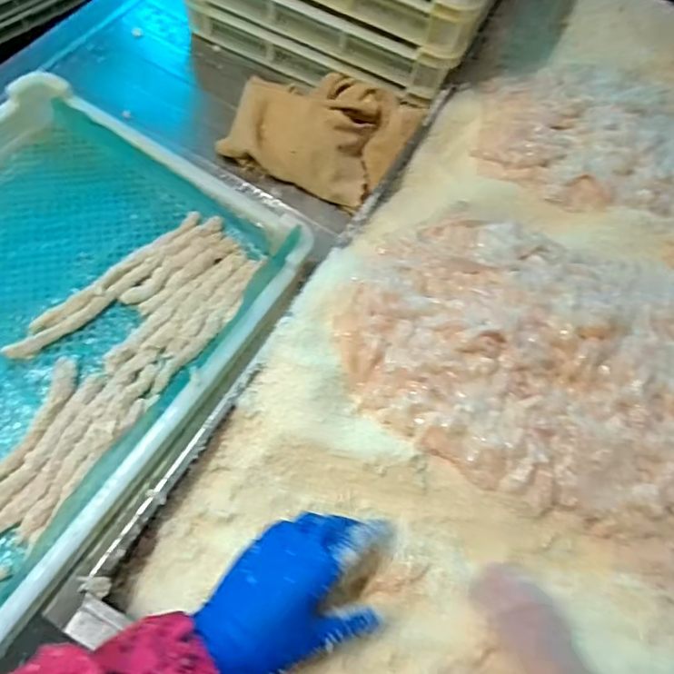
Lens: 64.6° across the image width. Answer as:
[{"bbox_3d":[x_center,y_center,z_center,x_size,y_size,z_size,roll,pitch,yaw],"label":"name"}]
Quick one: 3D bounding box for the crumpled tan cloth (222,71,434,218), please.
[{"bbox_3d":[-0.012,-0.264,0.657,0.210,0.070,0.171,24,63,8],"label":"crumpled tan cloth"}]

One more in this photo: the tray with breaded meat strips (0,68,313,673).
[{"bbox_3d":[-0.343,0.022,0.491,0.427,0.065,0.602,30,66,12],"label":"tray with breaded meat strips"}]

